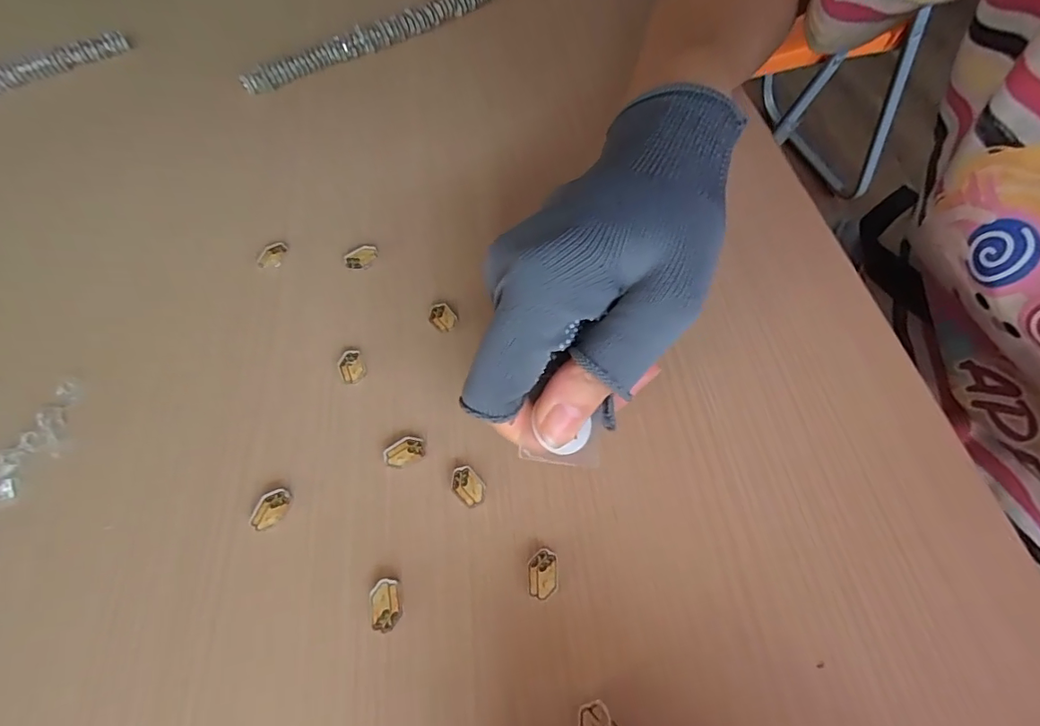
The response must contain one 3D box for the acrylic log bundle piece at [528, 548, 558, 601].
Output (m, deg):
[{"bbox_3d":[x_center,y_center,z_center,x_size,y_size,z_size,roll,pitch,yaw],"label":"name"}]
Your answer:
[{"bbox_3d":[0.008,0.074,0.179,0.010,0.005,0.016,2,60,3],"label":"acrylic log bundle piece"}]

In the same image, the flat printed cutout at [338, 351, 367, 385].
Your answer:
[{"bbox_3d":[-0.074,0.001,0.225,0.011,0.004,0.015,-24,61,-10],"label":"flat printed cutout"}]

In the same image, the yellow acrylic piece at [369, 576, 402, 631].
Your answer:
[{"bbox_3d":[-0.047,0.083,0.176,0.010,0.004,0.016,-13,59,-4],"label":"yellow acrylic piece"}]

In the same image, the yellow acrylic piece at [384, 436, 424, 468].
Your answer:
[{"bbox_3d":[-0.046,0.035,0.203,0.016,0.004,0.011,-29,62,-13],"label":"yellow acrylic piece"}]

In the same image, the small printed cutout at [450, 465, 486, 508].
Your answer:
[{"bbox_3d":[-0.020,0.046,0.194,0.011,0.004,0.016,-39,64,-18],"label":"small printed cutout"}]

